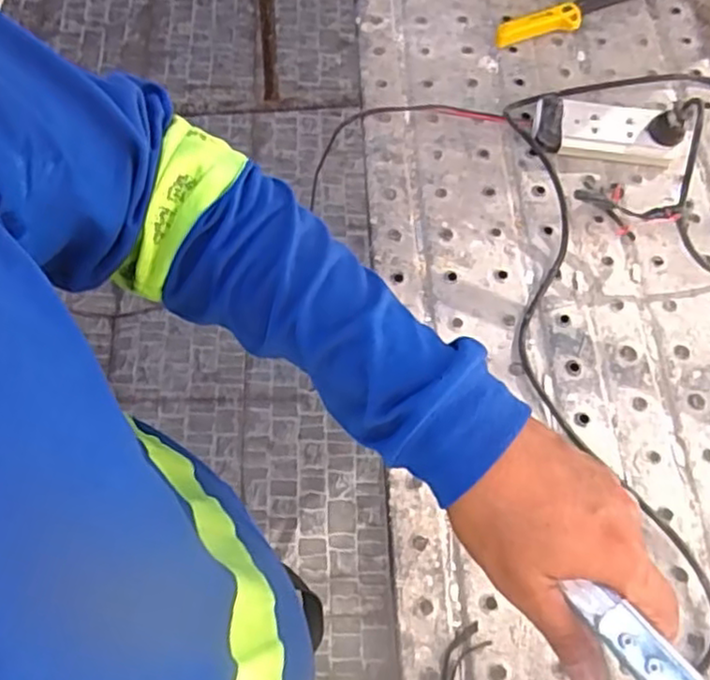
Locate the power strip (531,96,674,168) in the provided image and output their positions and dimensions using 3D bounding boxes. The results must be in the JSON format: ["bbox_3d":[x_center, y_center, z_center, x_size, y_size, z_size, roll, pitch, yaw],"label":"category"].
[{"bbox_3d":[0.263,-0.223,0.743,0.141,0.032,0.063,7,65,0],"label":"power strip"}]

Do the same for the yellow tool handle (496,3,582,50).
[{"bbox_3d":[0.213,-0.369,0.814,0.105,0.026,0.026,-18,67,-11],"label":"yellow tool handle"}]

